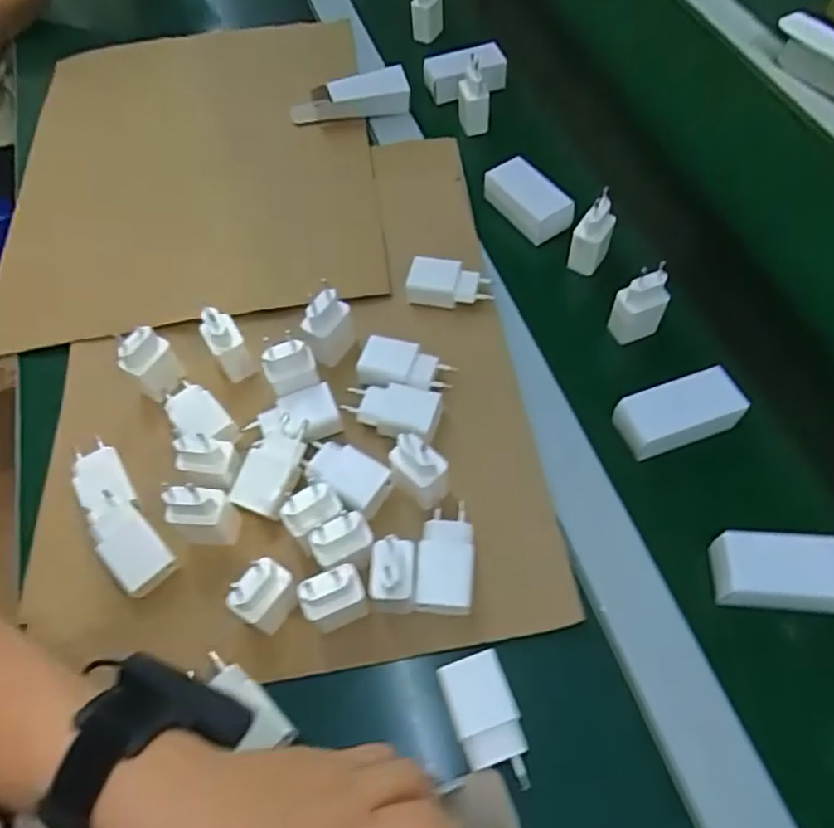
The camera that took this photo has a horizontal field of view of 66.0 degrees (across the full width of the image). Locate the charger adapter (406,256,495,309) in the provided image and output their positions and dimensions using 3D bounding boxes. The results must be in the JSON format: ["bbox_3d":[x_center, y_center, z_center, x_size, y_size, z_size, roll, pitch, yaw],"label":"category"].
[{"bbox_3d":[0.030,-0.118,0.588,0.074,0.025,0.041,7,61,8],"label":"charger adapter"}]

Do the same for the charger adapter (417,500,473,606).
[{"bbox_3d":[0.021,0.102,0.458,0.037,0.029,0.074,1,60,5],"label":"charger adapter"}]

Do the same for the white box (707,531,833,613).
[{"bbox_3d":[0.256,0.109,0.445,0.094,0.028,0.046,2,60,5],"label":"white box"}]

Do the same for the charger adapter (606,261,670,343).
[{"bbox_3d":[0.193,-0.093,0.556,0.040,0.066,0.028,-14,60,-4],"label":"charger adapter"}]

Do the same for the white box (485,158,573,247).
[{"bbox_3d":[0.112,-0.214,0.646,0.040,0.038,0.099,-31,63,-13],"label":"white box"}]

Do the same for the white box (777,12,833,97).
[{"bbox_3d":[0.451,-0.389,0.708,0.023,0.059,0.132,-38,65,-17],"label":"white box"}]

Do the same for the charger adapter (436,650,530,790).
[{"bbox_3d":[0.045,0.198,0.412,0.041,0.033,0.079,-18,61,-7],"label":"charger adapter"}]

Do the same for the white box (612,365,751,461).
[{"bbox_3d":[0.210,-0.001,0.517,0.095,0.026,0.046,-19,61,-7],"label":"white box"}]

